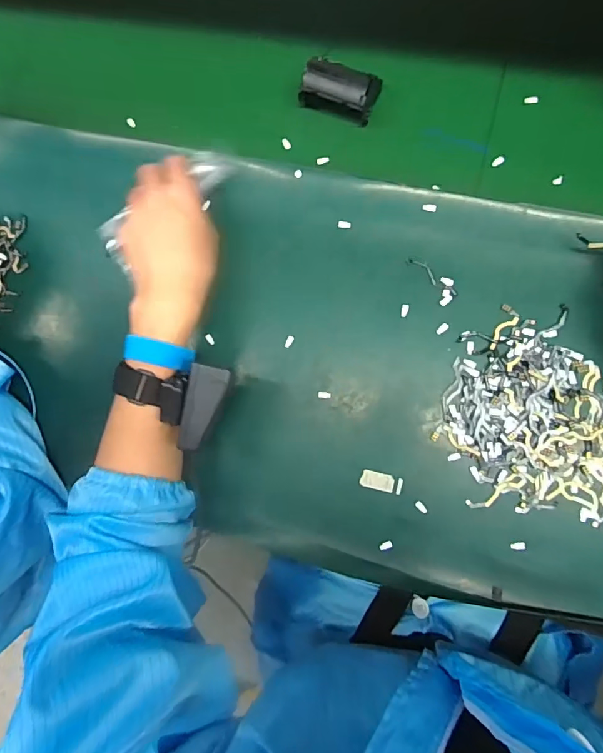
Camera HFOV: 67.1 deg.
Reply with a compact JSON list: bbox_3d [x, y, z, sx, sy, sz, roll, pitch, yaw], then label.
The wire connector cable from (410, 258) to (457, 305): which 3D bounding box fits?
[{"bbox_3d":[0.120,-0.089,0.406,0.020,0.004,0.052,-34,79,5],"label":"wire connector cable"}]

